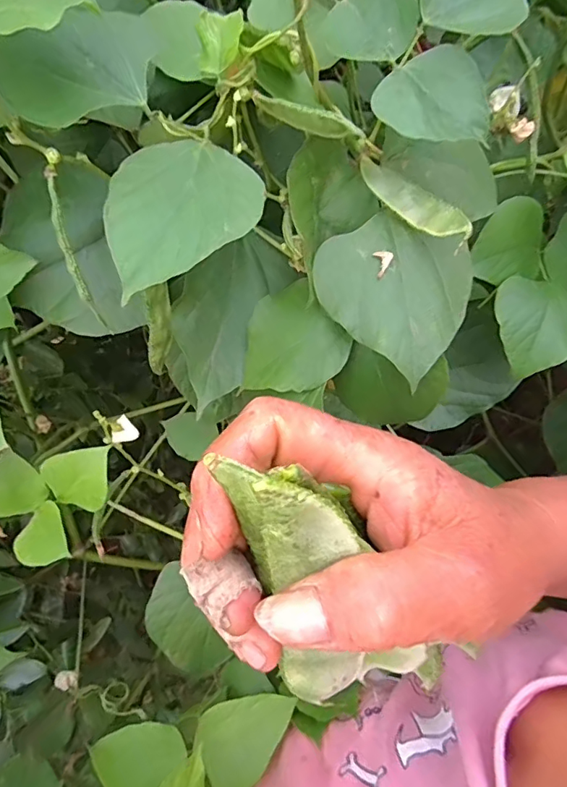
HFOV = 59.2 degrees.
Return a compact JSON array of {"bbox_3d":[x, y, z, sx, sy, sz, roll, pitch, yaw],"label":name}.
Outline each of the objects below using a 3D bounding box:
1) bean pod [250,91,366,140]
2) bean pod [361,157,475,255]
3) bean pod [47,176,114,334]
[{"bbox_3d":[0.009,-0.110,0.197,0.051,0.009,0.004,30,64,16],"label":"bean pod"},{"bbox_3d":[0.060,-0.088,0.229,0.014,0.011,0.066,-32,65,-17],"label":"bean pod"},{"bbox_3d":[-0.086,-0.055,0.206,0.007,0.063,0.004,-18,21,-10],"label":"bean pod"}]

